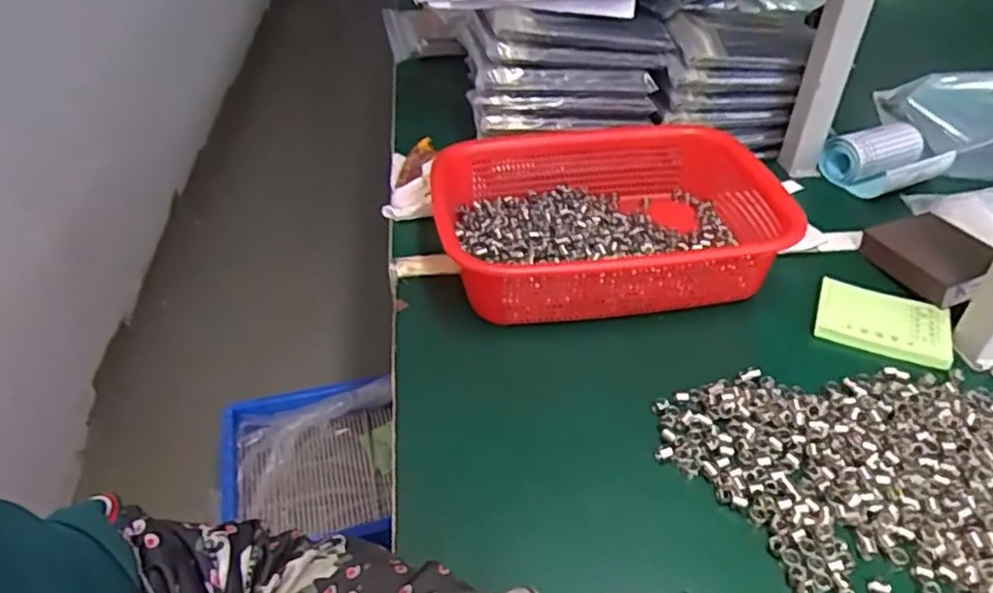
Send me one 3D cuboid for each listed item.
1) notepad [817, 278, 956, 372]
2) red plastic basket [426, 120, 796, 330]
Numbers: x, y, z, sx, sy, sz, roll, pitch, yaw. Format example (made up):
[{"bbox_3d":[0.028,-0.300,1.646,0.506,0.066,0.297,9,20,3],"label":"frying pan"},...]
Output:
[{"bbox_3d":[0.307,0.019,0.538,0.097,0.009,0.075,18,42,20],"label":"notepad"},{"bbox_3d":[0.091,-0.065,0.587,0.251,0.070,0.202,-5,39,-7],"label":"red plastic basket"}]

